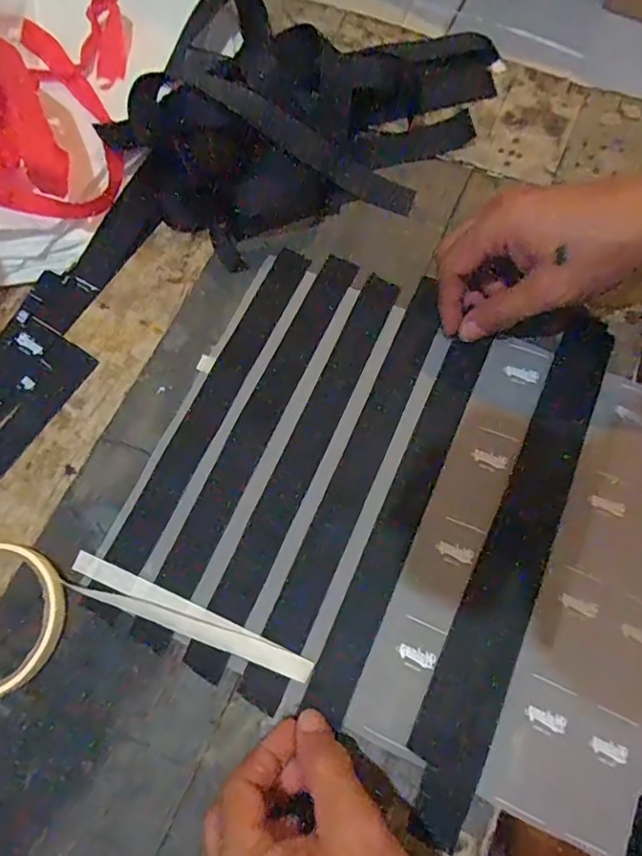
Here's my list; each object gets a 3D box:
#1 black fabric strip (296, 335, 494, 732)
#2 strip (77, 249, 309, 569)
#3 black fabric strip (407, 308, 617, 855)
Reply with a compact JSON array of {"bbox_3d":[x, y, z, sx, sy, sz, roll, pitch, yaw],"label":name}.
[{"bbox_3d":[0.050,0.051,0.325,0.025,0.010,0.240,23,74,10],"label":"black fabric strip"},{"bbox_3d":[-0.077,-0.009,0.362,0.026,0.009,0.275,25,72,1],"label":"strip"},{"bbox_3d":[0.117,0.068,0.311,0.036,0.010,0.310,22,73,15],"label":"black fabric strip"}]

